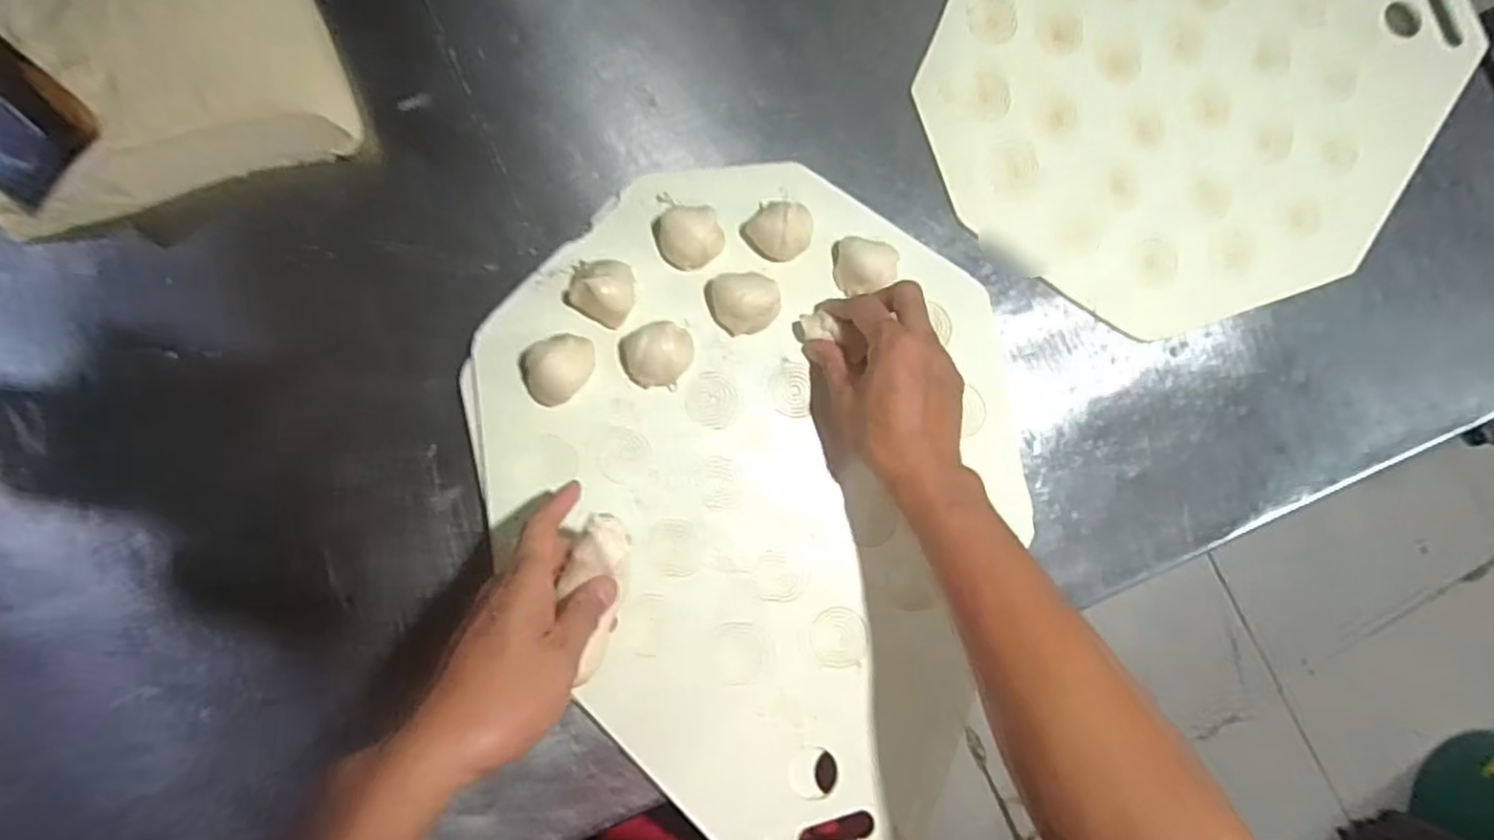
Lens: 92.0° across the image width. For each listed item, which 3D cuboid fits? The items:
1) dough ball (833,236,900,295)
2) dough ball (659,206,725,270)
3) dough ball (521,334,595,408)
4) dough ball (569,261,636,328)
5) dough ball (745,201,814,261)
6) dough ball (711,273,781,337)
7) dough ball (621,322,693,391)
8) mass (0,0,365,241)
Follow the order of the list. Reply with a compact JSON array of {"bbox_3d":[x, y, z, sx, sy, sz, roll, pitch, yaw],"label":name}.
[{"bbox_3d":[0.092,-0.117,0.539,0.047,0.030,0.044,0,85,-5],"label":"dough ball"},{"bbox_3d":[-0.041,-0.136,0.536,0.045,0.027,0.039,-3,85,-6],"label":"dough ball"},{"bbox_3d":[-0.134,-0.039,0.511,0.053,0.029,0.045,-37,89,-7],"label":"dough ball"},{"bbox_3d":[-0.106,-0.094,0.523,0.046,0.033,0.045,0,85,-5],"label":"dough ball"},{"bbox_3d":[0.027,-0.146,0.551,0.044,0.031,0.042,0,85,-5],"label":"dough ball"},{"bbox_3d":[0.000,-0.088,0.541,0.048,0.031,0.044,0,85,-5],"label":"dough ball"},{"bbox_3d":[-0.066,-0.046,0.525,0.052,0.035,0.043,1,85,-5],"label":"dough ball"},{"bbox_3d":[-0.488,-0.236,0.508,0.361,0.056,0.205,-24,88,-7],"label":"mass"}]

